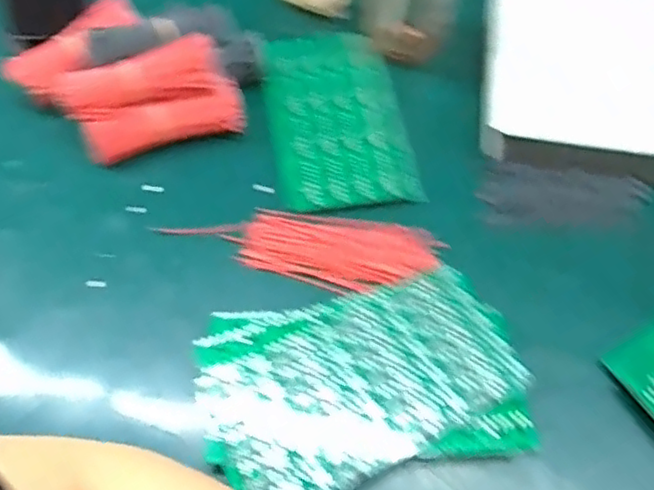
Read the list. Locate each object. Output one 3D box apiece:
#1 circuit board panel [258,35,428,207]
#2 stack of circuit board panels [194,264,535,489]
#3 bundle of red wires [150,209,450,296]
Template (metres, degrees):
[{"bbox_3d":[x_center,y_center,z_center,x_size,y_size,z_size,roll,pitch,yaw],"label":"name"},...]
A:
[{"bbox_3d":[0.007,-0.111,0.565,0.111,0.005,0.187,-6,61,-8],"label":"circuit board panel"},{"bbox_3d":[0.021,0.088,0.436,0.200,0.024,0.128,-16,62,-11],"label":"stack of circuit board panels"},{"bbox_3d":[-0.016,0.002,0.493,0.196,0.009,0.063,6,60,1],"label":"bundle of red wires"}]

